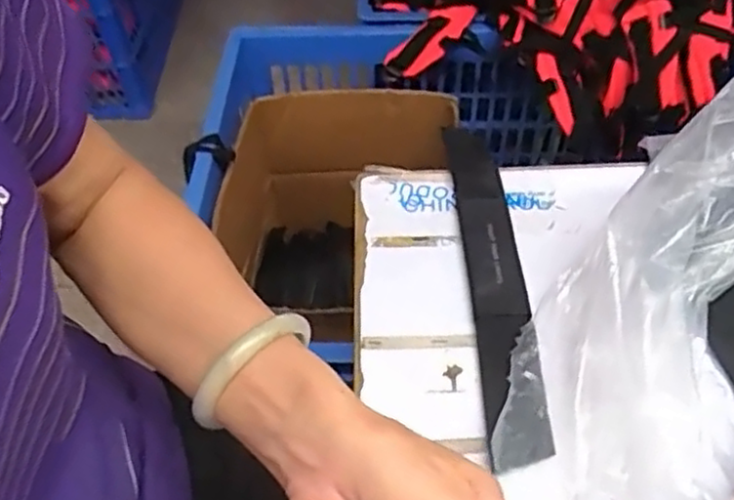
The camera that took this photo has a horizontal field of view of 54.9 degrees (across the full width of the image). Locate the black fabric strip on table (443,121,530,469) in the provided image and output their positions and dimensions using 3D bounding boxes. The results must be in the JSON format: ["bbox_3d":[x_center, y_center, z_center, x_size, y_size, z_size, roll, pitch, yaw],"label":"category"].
[{"bbox_3d":[0.088,0.003,0.506,0.039,0.015,0.286,-2,51,1],"label":"black fabric strip on table"}]

